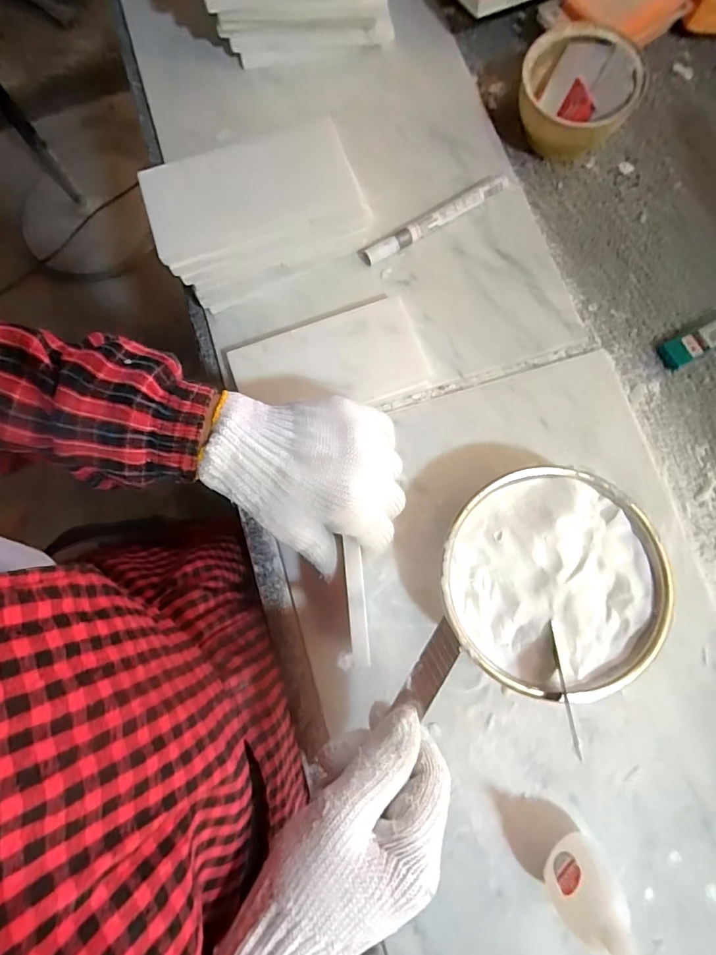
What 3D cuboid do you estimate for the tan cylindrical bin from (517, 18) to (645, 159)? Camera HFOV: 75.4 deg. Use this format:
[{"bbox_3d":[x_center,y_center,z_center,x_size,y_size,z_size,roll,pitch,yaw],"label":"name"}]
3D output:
[{"bbox_3d":[0.192,-0.337,0.415,0.099,0.060,0.103,0,79,-1],"label":"tan cylindrical bin"}]

